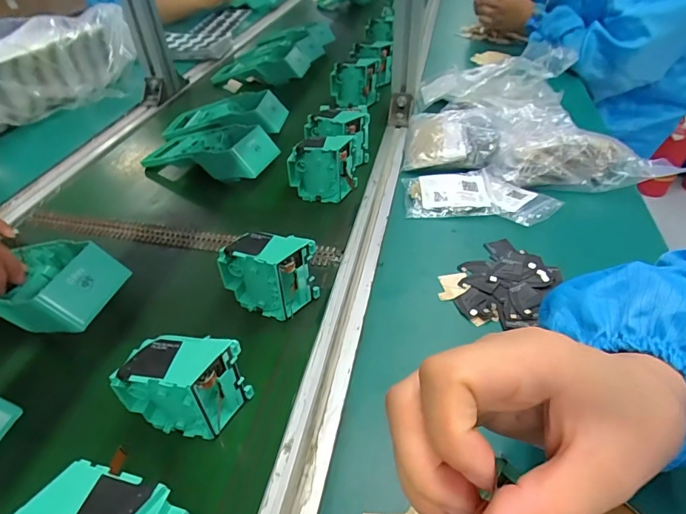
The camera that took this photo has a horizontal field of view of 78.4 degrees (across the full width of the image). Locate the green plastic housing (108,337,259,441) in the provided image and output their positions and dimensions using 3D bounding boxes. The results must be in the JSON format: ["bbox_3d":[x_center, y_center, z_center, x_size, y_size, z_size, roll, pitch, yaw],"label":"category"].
[{"bbox_3d":[-0.109,0.094,0.301,0.080,0.075,0.045,3,42,5],"label":"green plastic housing"}]

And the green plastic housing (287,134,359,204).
[{"bbox_3d":[-0.025,-0.109,0.519,0.082,0.075,0.031,-3,42,-1],"label":"green plastic housing"}]

